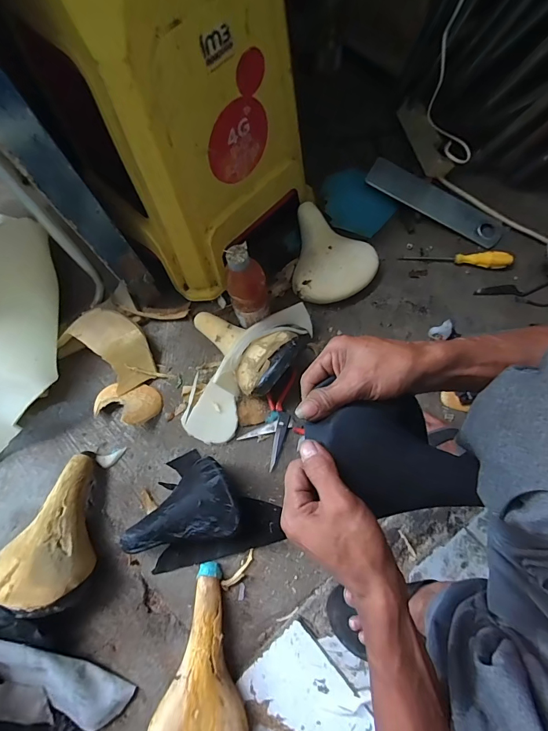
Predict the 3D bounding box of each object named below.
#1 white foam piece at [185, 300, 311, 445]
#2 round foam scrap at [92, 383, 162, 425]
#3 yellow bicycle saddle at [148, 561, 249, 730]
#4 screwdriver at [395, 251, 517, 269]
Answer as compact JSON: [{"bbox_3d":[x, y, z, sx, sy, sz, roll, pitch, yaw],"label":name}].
[{"bbox_3d":[-0.055,0.004,0.668,0.113,0.083,0.313,37,90,14],"label":"white foam piece"},{"bbox_3d":[-0.277,0.067,0.683,0.125,0.049,0.081,13,72,7],"label":"round foam scrap"},{"bbox_3d":[-0.101,0.438,0.537,0.127,0.056,0.255,0,53,2],"label":"yellow bicycle saddle"},{"bbox_3d":[0.378,-0.226,0.757,0.219,0.029,0.024,7,71,5],"label":"screwdriver"}]

